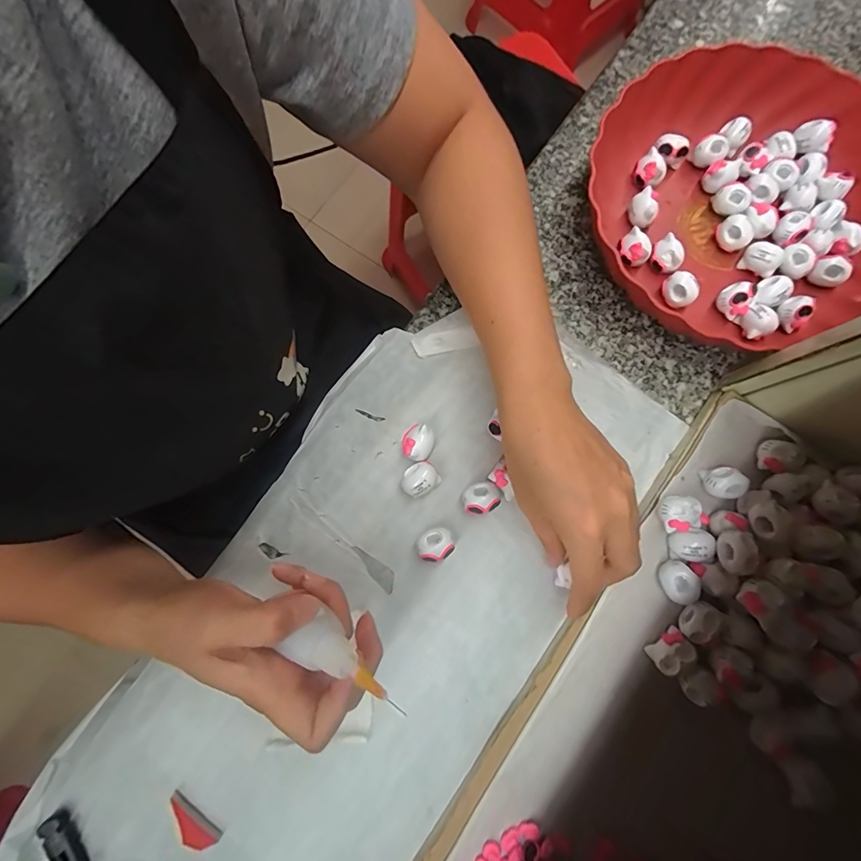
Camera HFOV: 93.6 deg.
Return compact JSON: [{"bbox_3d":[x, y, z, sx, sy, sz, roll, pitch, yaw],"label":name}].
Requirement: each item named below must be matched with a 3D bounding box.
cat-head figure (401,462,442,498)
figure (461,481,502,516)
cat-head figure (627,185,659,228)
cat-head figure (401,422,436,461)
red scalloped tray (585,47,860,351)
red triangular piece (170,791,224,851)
[{"bbox_3d":[-0.007,0.035,0.283,0.025,0.019,0.022,-32,80,-5],"label":"cat-head figure"},{"bbox_3d":[0.035,0.047,0.280,0.025,0.017,0.022,-18,79,-3],"label":"figure"},{"bbox_3d":[0.168,-0.176,0.323,0.016,0.022,0.028,0,78,1],"label":"cat-head figure"},{"bbox_3d":[-0.009,0.009,0.287,0.022,0.018,0.025,8,79,3],"label":"cat-head figure"},{"bbox_3d":[0.240,-0.174,0.310,0.233,0.047,0.228,3,78,2],"label":"red scalloped tray"},{"bbox_3d":[-0.148,0.243,0.249,0.038,0.009,0.015,33,81,7],"label":"red triangular piece"}]

